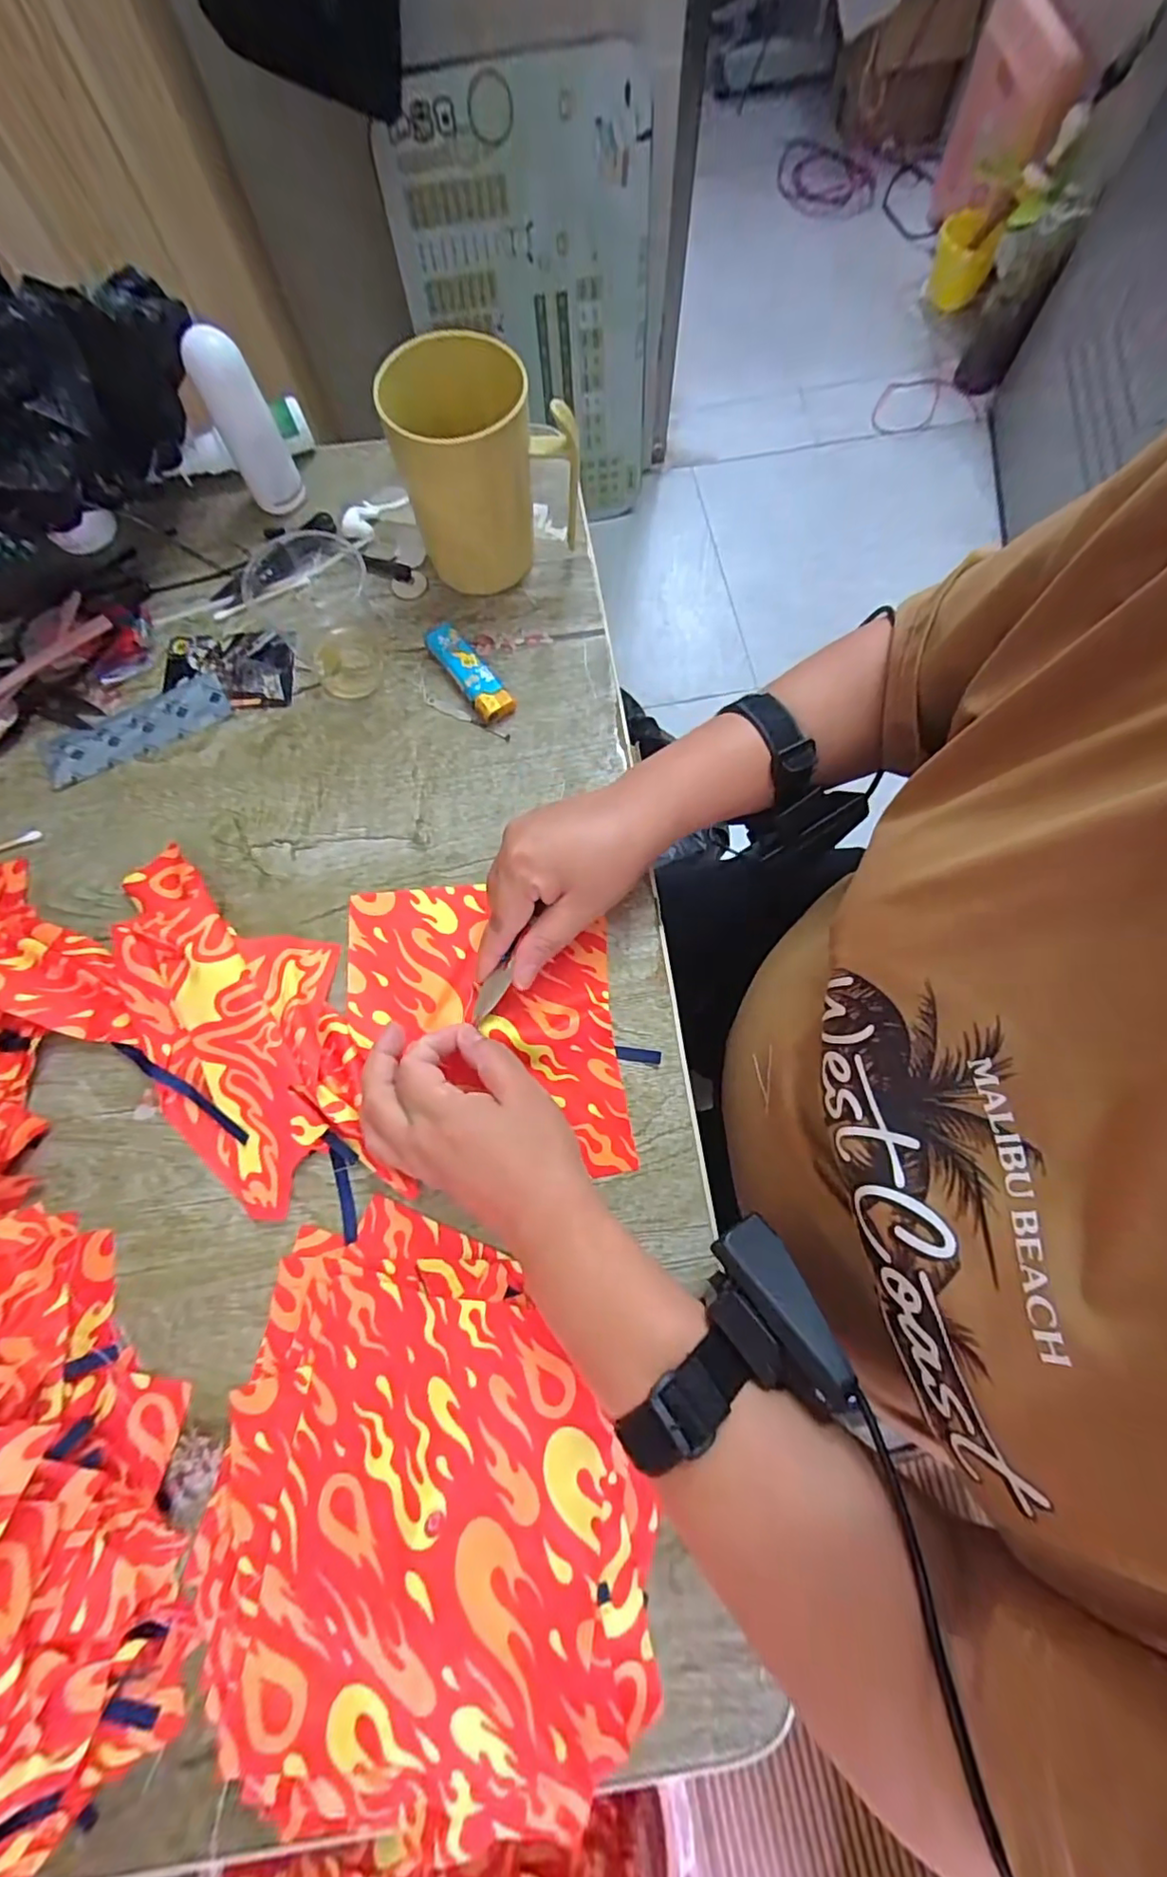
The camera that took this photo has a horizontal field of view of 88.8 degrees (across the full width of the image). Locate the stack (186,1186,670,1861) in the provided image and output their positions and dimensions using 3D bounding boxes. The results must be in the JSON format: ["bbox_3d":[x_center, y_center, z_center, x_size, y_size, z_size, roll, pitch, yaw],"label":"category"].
[{"bbox_3d":[-0.071,0.264,0.274,0.205,0.026,0.231,8,75,2],"label":"stack"}]

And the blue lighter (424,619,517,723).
[{"bbox_3d":[-0.079,-0.180,0.397,0.023,0.012,0.086,-37,78,-9],"label":"blue lighter"}]

